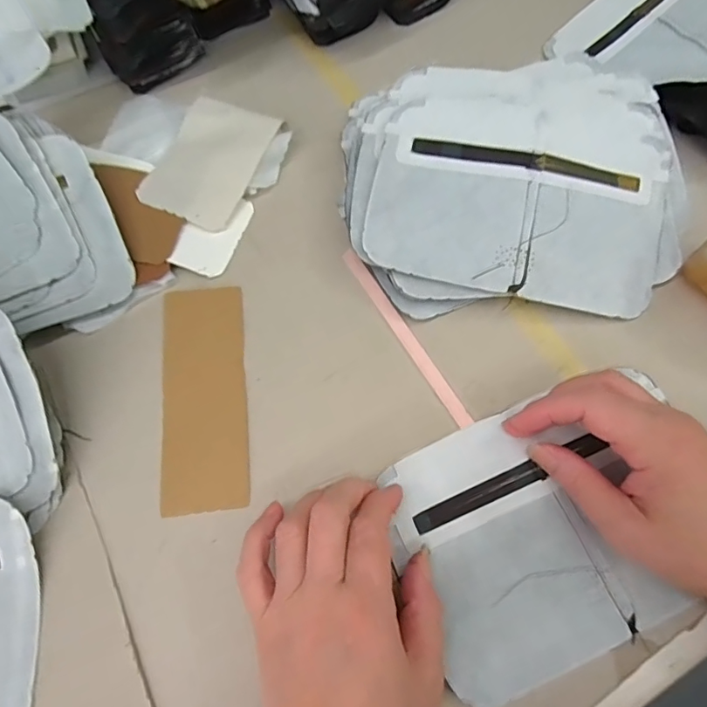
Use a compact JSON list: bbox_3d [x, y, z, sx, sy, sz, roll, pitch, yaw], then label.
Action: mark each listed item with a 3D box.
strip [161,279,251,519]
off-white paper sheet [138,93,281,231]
[{"bbox_3d":[-0.093,0.023,0.309,0.051,0.005,0.143,-5,69,-9],"label":"strip"},{"bbox_3d":[-0.106,-0.143,0.362,0.068,0.004,0.100,20,70,7],"label":"off-white paper sheet"}]

